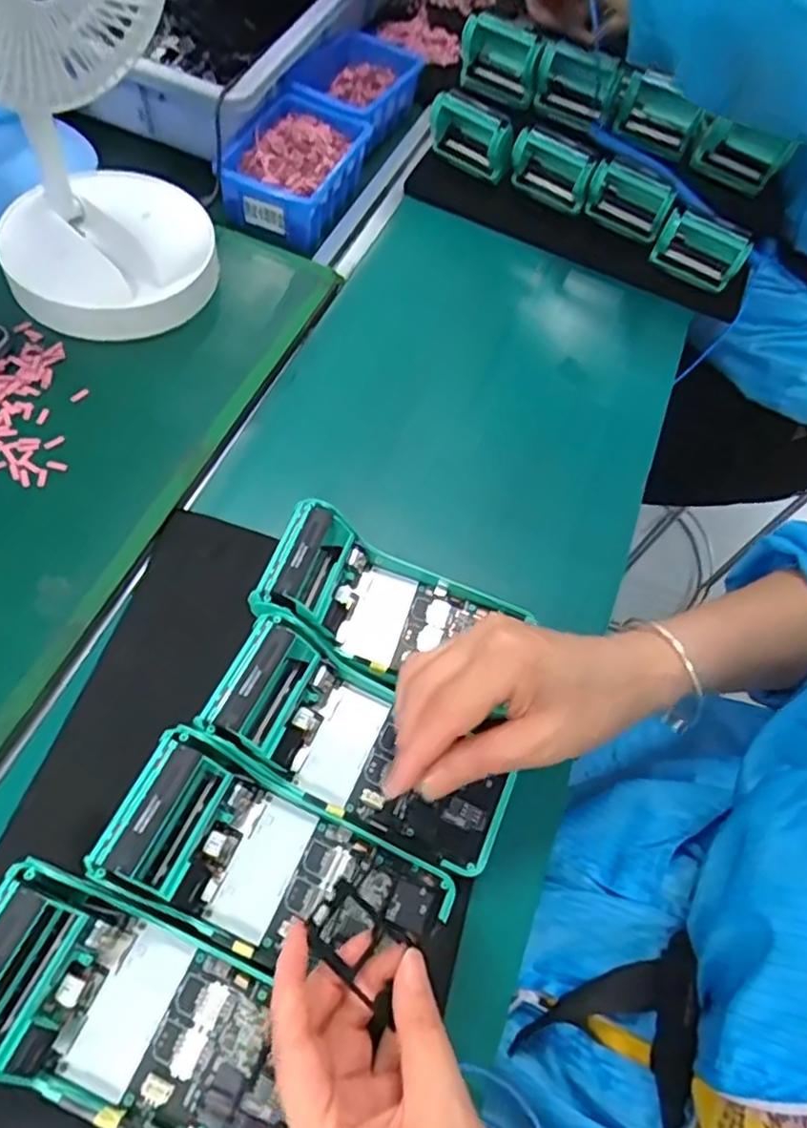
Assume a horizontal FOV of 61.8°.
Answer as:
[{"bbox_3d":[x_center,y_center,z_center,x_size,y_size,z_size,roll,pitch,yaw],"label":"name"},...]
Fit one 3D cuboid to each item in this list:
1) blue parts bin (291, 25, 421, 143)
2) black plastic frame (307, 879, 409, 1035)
[{"bbox_3d":[-0.048,-0.459,0.657,0.091,0.048,0.125,27,61,4],"label":"blue parts bin"},{"bbox_3d":[-0.018,0.165,0.291,0.053,0.004,0.030,47,53,-2],"label":"black plastic frame"}]

